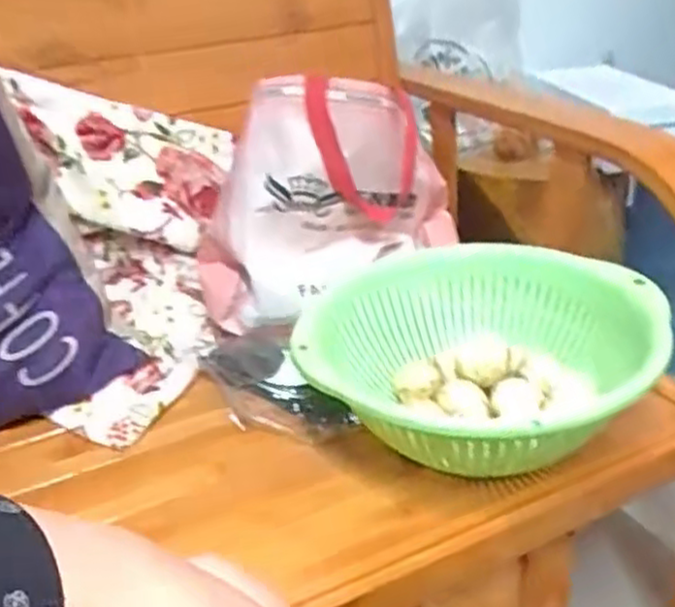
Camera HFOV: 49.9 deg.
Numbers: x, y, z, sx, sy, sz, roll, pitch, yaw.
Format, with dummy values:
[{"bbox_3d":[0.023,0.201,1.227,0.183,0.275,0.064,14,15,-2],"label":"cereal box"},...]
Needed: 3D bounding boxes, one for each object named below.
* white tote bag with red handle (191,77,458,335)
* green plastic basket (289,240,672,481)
[{"bbox_3d":[-0.010,-0.118,0.801,0.292,0.250,0.150,-8,30,-3],"label":"white tote bag with red handle"},{"bbox_3d":[0.115,0.058,0.632,0.285,0.112,0.273,-4,30,2],"label":"green plastic basket"}]

